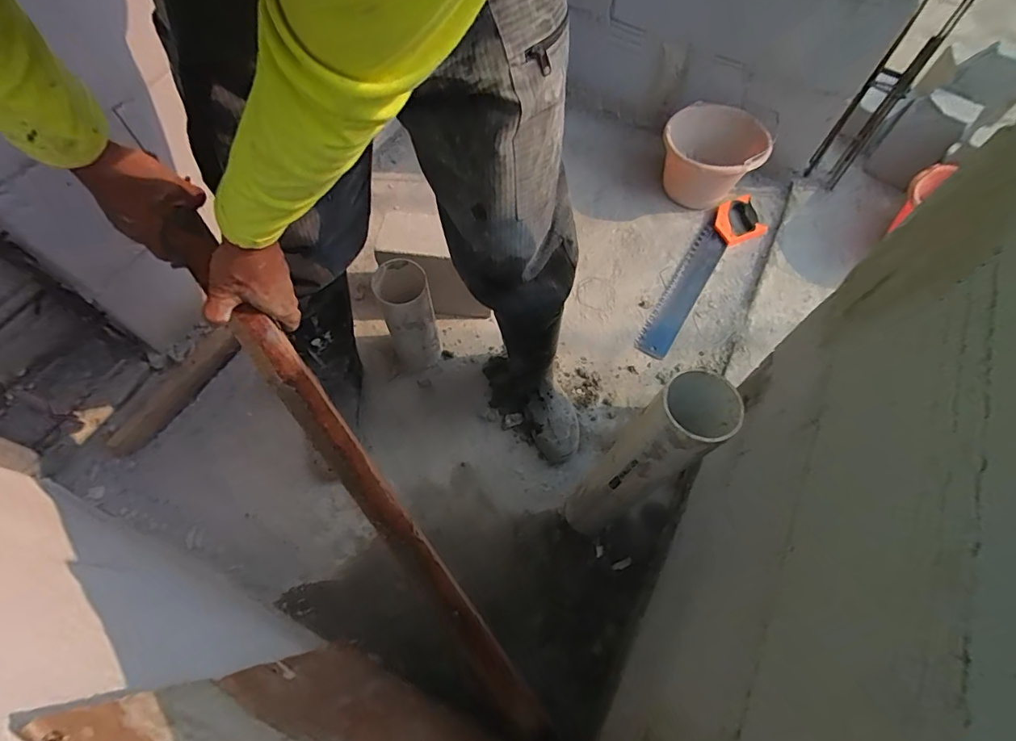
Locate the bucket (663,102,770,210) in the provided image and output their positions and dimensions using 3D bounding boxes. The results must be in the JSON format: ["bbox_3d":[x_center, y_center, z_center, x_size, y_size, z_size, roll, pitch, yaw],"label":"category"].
[{"bbox_3d":[0.515,-0.550,1.253,0.237,0.147,0.237,1,63,-3],"label":"bucket"}]

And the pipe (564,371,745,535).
[{"bbox_3d":[0.166,0.145,0.660,0.087,0.463,0.075,-25,67,-15],"label":"pipe"}]

